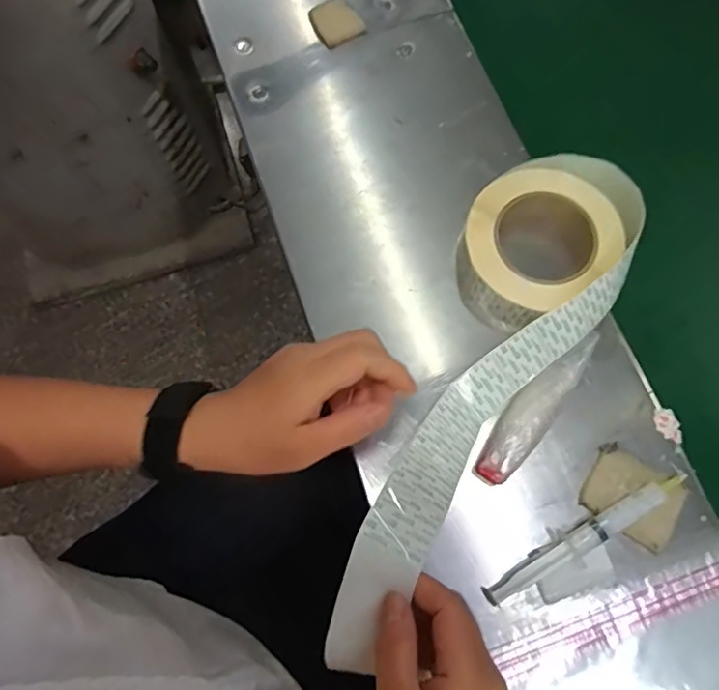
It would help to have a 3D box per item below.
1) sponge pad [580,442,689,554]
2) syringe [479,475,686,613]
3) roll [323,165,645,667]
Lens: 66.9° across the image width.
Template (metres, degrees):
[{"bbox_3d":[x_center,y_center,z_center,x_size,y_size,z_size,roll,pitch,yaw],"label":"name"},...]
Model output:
[{"bbox_3d":[0.202,0.111,0.396,0.066,0.011,0.052,36,77,12],"label":"sponge pad"},{"bbox_3d":[0.163,0.137,0.386,0.163,0.018,0.026,-25,74,-6],"label":"syringe"},{"bbox_3d":[0.081,0.014,0.383,0.120,0.085,0.386,32,61,11],"label":"roll"}]

